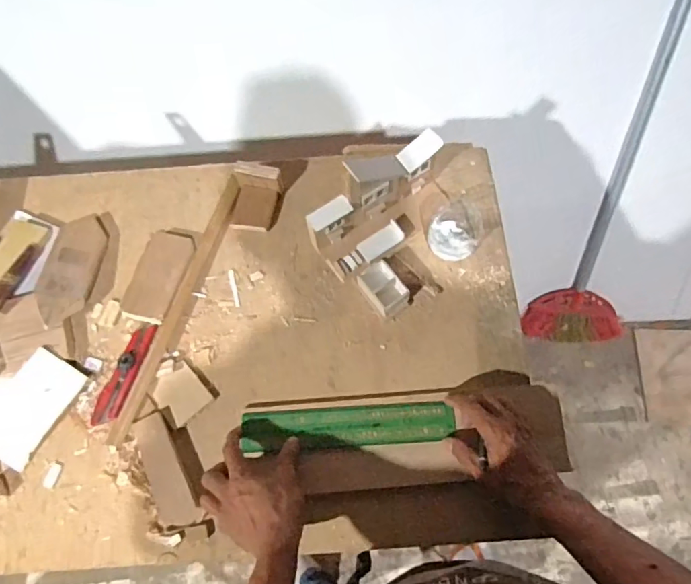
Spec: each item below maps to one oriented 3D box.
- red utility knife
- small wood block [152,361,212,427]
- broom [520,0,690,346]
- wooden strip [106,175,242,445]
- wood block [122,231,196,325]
[{"bbox_3d":[-0.274,0.101,0.649,0.036,0.015,0.132,15,70,9],"label":"red utility knife"},{"bbox_3d":[-0.203,0.126,0.643,0.058,0.011,0.064,-43,73,-13],"label":"small wood block"},{"bbox_3d":[0.632,-0.355,1.113,0.259,1.144,0.063,6,33,5],"label":"broom"},{"bbox_3d":[-0.217,0.009,0.682,0.026,0.018,0.376,16,70,9],"label":"wooden strip"},{"bbox_3d":[-0.249,-0.021,0.694,0.063,0.021,0.127,11,70,7],"label":"wood block"}]

